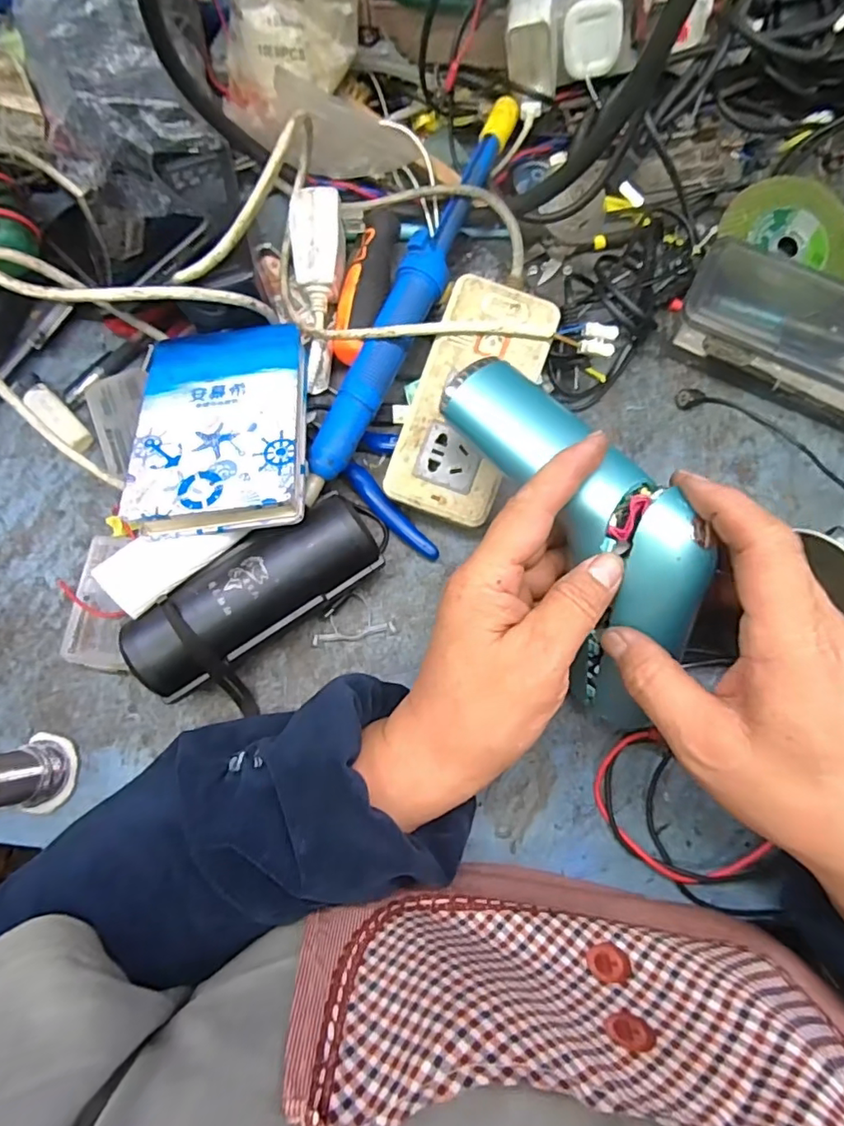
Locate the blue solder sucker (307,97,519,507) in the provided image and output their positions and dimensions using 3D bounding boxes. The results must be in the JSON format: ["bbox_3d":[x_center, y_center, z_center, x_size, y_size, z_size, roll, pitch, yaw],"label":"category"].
[{"bbox_3d":[-0.002,-0.182,0.371,0.029,0.033,0.314,24,78,6],"label":"blue solder sucker"}]

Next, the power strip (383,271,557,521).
[{"bbox_3d":[0.030,-0.101,0.343,0.069,0.025,0.145,20,82,5],"label":"power strip"}]

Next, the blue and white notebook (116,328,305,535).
[{"bbox_3d":[-0.121,-0.084,0.341,0.098,0.024,0.143,-9,61,1],"label":"blue and white notebook"}]

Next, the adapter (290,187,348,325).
[{"bbox_3d":[-0.070,-0.208,0.379,0.033,0.030,0.086,0,94,1],"label":"adapter"}]

